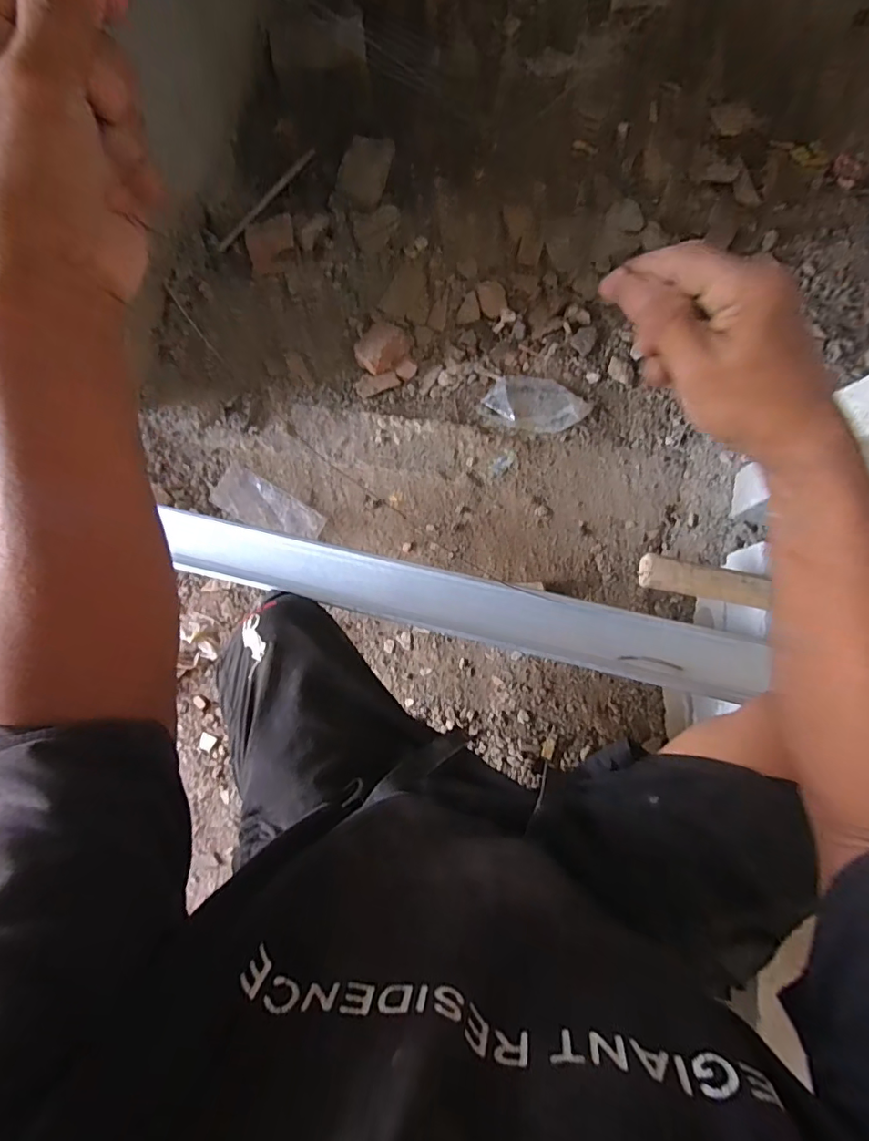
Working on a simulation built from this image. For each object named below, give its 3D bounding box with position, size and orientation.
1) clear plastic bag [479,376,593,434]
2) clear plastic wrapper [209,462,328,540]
[{"bbox_3d":[0.175,-0.290,0.873,0.175,0.022,0.104,10,78,3],"label":"clear plastic bag"},{"bbox_3d":[-0.278,-0.102,0.847,0.192,0.012,0.079,31,80,7],"label":"clear plastic wrapper"}]

